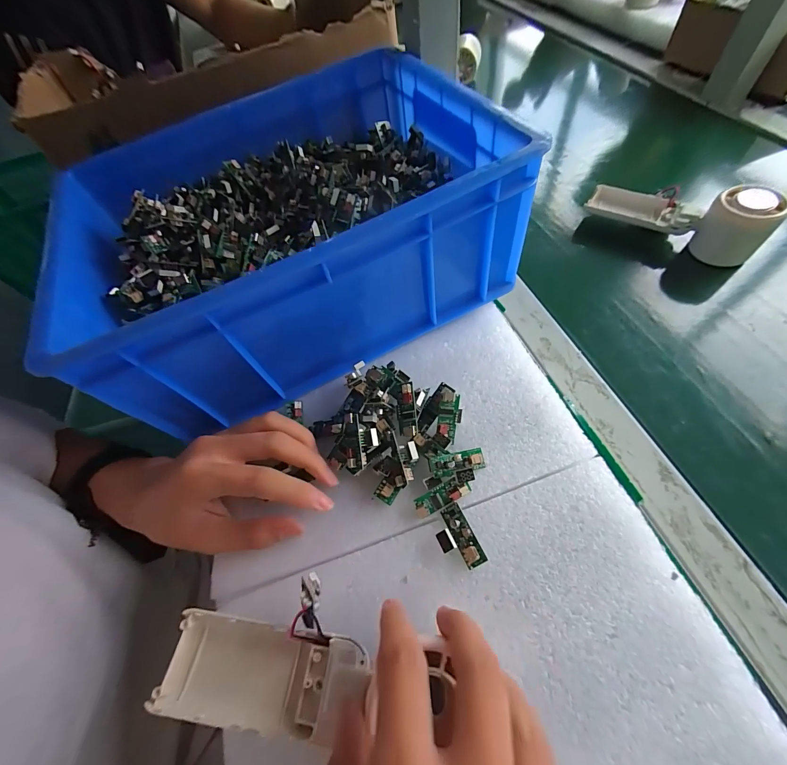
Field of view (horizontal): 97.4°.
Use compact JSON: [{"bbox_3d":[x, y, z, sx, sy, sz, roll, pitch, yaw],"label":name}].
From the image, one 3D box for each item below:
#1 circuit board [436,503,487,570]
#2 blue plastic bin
[{"bbox_3d":[0.040,0.099,0.220,0.022,0.010,0.038,-24,60,-7],"label":"circuit board"},{"bbox_3d":[-0.092,-0.147,0.304,0.336,0.147,0.264,-20,60,-13],"label":"blue plastic bin"}]

